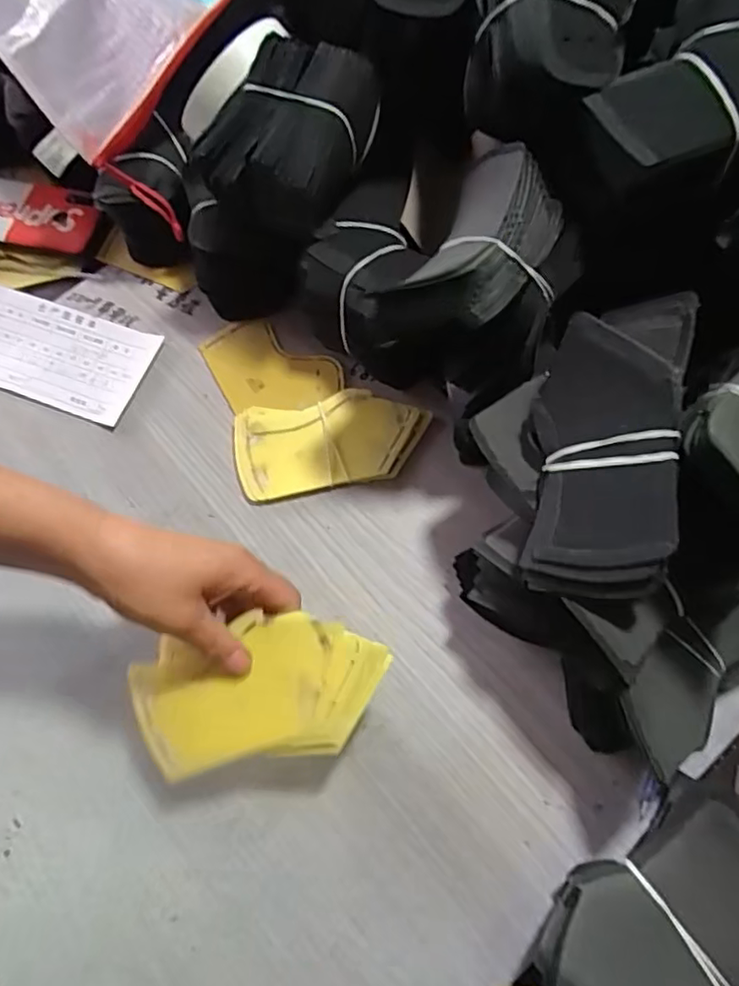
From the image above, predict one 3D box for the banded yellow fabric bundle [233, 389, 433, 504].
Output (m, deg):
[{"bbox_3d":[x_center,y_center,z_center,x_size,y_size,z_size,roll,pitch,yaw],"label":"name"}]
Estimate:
[{"bbox_3d":[-0.032,-0.041,0.493,0.152,0.015,0.078,-9,69,-1],"label":"banded yellow fabric bundle"}]

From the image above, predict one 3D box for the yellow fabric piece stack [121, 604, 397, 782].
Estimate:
[{"bbox_3d":[-0.071,0.126,0.383,0.163,0.008,0.085,-12,84,8],"label":"yellow fabric piece stack"}]

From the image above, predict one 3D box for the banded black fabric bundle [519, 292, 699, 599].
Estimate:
[{"bbox_3d":[0.128,-0.024,0.339,0.085,0.040,0.160,-1,84,36],"label":"banded black fabric bundle"}]

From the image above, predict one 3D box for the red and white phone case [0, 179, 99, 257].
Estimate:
[{"bbox_3d":[-0.351,-0.275,0.594,0.169,0.017,0.073,10,79,5],"label":"red and white phone case"}]

